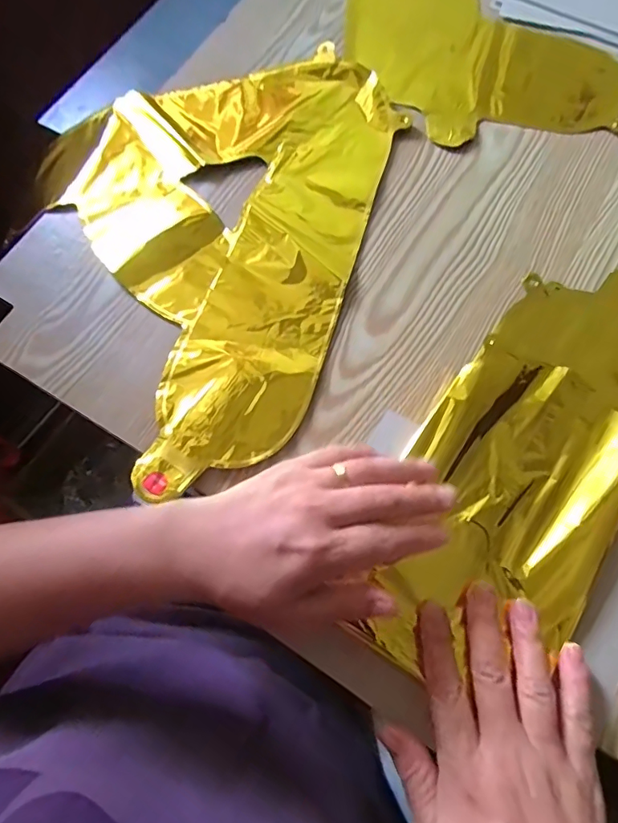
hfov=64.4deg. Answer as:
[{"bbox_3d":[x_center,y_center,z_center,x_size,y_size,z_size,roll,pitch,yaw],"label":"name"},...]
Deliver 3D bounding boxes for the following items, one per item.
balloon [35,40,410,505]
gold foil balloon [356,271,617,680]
[{"bbox_3d":[-0.044,-0.155,0.396,0.297,0.012,0.358,-25,70,-6],"label":"balloon"},{"bbox_3d":[0.147,0.023,0.322,0.125,0.016,0.310,31,74,13],"label":"gold foil balloon"}]

